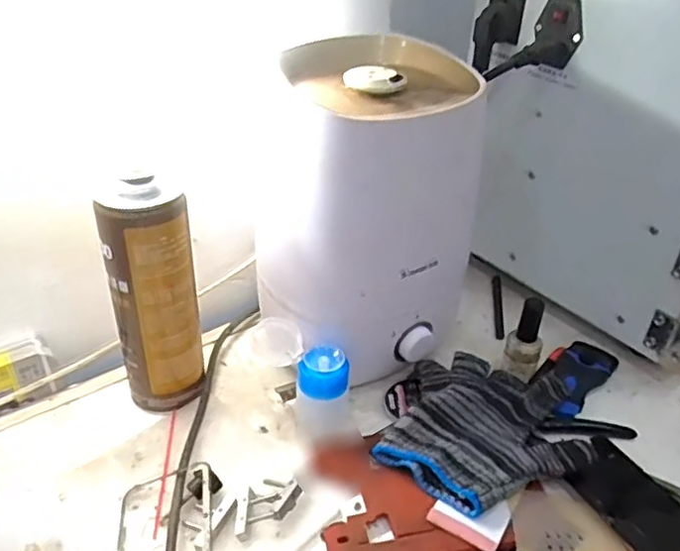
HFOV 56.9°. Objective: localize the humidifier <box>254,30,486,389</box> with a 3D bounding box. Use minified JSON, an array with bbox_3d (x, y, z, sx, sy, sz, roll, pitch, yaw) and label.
[{"bbox_3d":[0.026,-0.043,0.539,0.174,0.260,0.157,11,34,11],"label":"humidifier"}]

